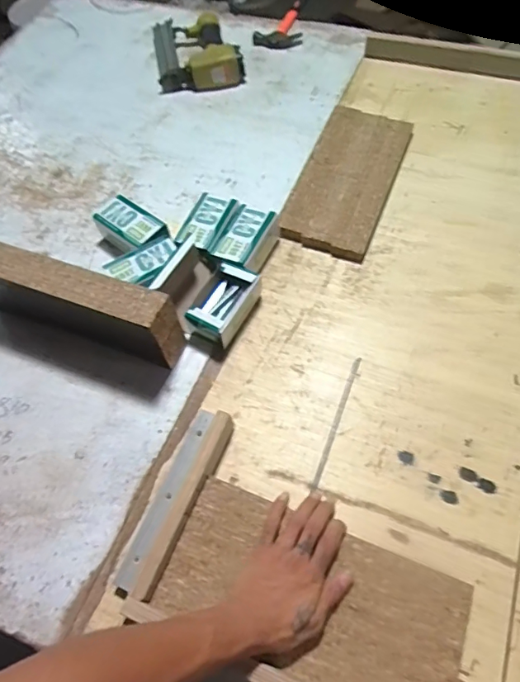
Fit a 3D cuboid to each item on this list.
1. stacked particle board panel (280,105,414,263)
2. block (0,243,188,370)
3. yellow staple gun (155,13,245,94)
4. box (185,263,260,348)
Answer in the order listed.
[{"bbox_3d":[0.149,-0.277,0.824,0.149,0.024,0.309,19,64,14],"label":"stacked particle board panel"},{"bbox_3d":[-0.260,-0.052,0.673,0.312,0.124,0.065,14,63,12],"label":"block"},{"bbox_3d":[-0.133,-0.614,1.012,0.177,0.065,0.226,-9,60,-1],"label":"yellow staple gun"},{"bbox_3d":[-0.053,-0.050,0.703,0.072,0.056,0.117,18,63,14],"label":"box"}]

